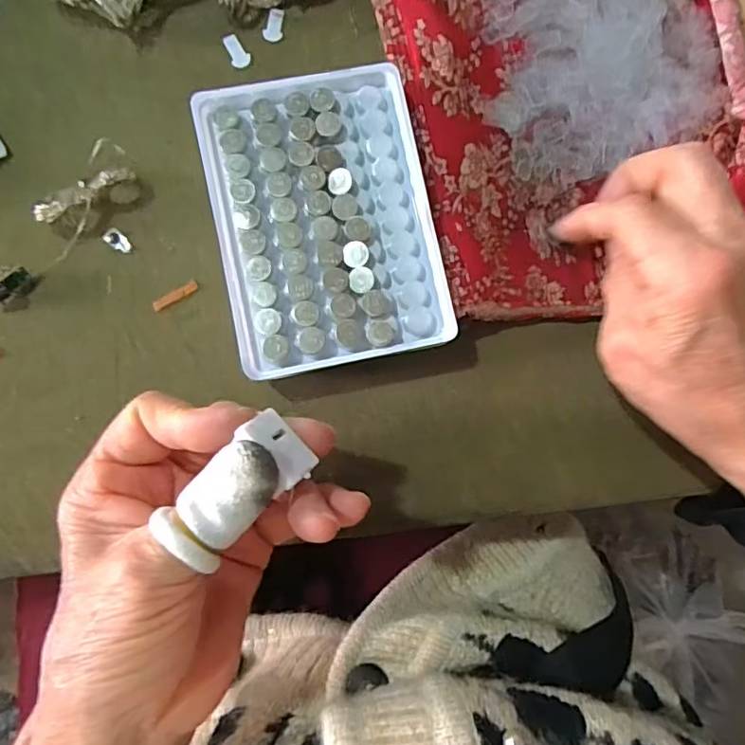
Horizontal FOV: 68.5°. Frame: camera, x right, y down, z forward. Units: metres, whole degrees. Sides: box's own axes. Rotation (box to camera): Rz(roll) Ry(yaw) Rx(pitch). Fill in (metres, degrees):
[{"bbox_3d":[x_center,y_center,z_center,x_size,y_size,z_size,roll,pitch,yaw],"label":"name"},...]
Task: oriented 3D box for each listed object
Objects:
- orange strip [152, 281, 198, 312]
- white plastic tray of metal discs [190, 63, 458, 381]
[{"bbox_3d":[-0.093,-0.036,0.258,0.022,0.004,0.005,-30,95,-8],"label":"orange strip"},{"bbox_3d":[-0.022,-0.069,0.251,0.093,0.028,0.130,-11,86,-7],"label":"white plastic tray of metal discs"}]

